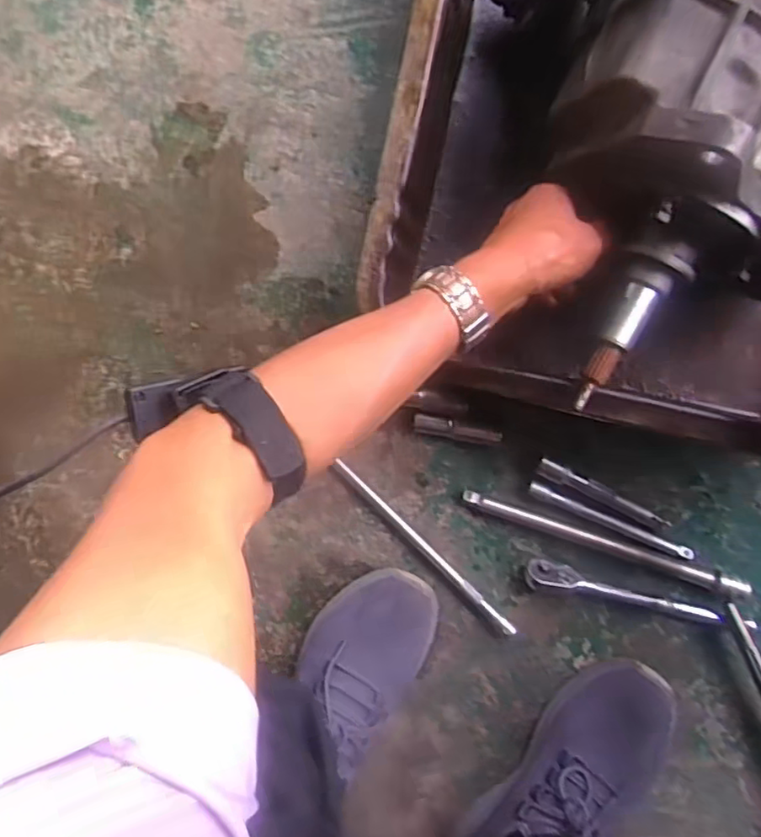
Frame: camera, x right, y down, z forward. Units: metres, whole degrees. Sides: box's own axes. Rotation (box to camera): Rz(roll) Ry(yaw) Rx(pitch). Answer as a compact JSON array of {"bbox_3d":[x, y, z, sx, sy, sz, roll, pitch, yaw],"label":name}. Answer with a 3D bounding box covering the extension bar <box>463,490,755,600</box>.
[{"bbox_3d":[0.196,0.111,0.545,0.248,0.020,0.015,18,96,6],"label":"extension bar"}]

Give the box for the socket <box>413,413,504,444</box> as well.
[{"bbox_3d":[0.070,0.011,0.557,0.079,0.016,0.017,10,95,7],"label":"socket"}]

